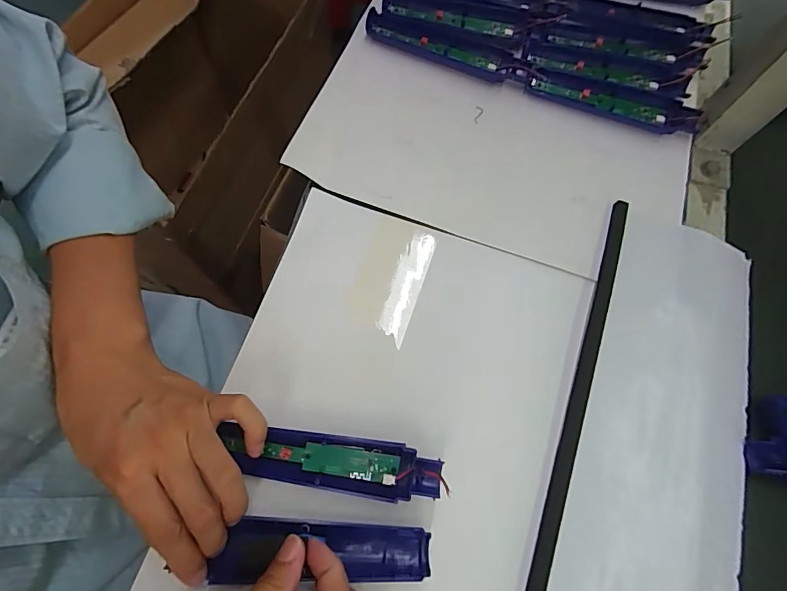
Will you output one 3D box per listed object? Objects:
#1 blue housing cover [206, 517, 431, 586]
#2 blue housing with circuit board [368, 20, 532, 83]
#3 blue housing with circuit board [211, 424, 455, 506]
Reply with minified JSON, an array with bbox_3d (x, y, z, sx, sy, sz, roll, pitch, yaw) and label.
[{"bbox_3d":[-0.046,0.171,0.285,0.139,0.012,0.037,5,69,-7],"label":"blue housing cover"},{"bbox_3d":[0.056,-0.259,0.444,0.172,0.017,0.039,23,71,7],"label":"blue housing with circuit board"},{"bbox_3d":[-0.042,0.118,0.302,0.153,0.013,0.037,8,70,1],"label":"blue housing with circuit board"}]

